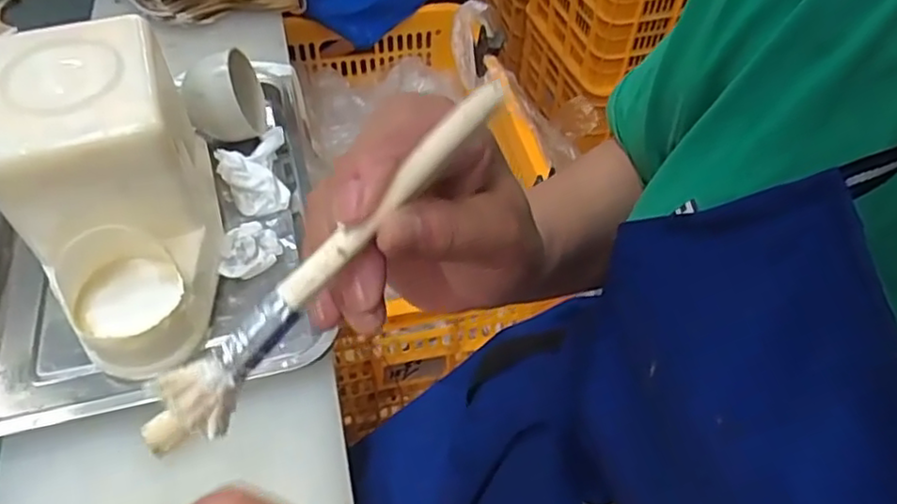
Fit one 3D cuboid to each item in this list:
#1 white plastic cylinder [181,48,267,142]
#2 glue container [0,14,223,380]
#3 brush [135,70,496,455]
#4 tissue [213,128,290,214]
[{"bbox_3d":[-0.229,-0.157,0.672,0.066,0.095,0.079,-4,50,-7],"label":"white plastic cylinder"},{"bbox_3d":[-0.264,-0.044,0.518,0.131,0.177,0.232,-14,52,-15],"label":"glue container"},{"bbox_3d":[-0.032,0.000,0.199,0.015,0.012,0.147,36,74,24],"label":"brush"},{"bbox_3d":[-0.190,-0.092,0.635,0.061,0.047,0.110,-8,51,-10],"label":"tissue"}]

